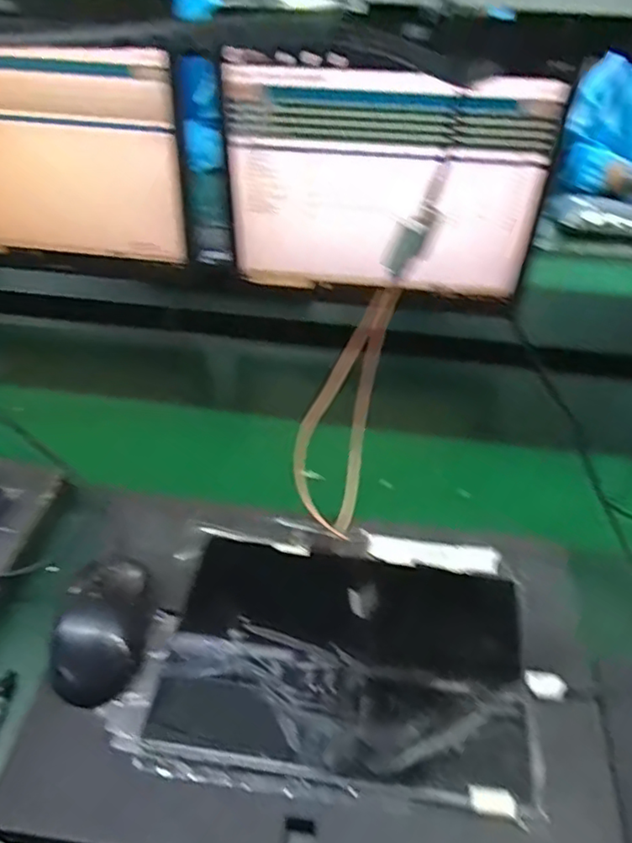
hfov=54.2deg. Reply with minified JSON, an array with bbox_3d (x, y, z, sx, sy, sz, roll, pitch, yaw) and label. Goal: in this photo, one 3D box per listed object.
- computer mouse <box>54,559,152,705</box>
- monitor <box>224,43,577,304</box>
[{"bbox_3d":[-0.157,0.149,0.456,0.065,0.035,0.106,0,41,-2],"label":"computer mouse"},{"bbox_3d":[0.076,-0.257,0.674,0.343,0.245,0.035,6,41,5],"label":"monitor"}]

